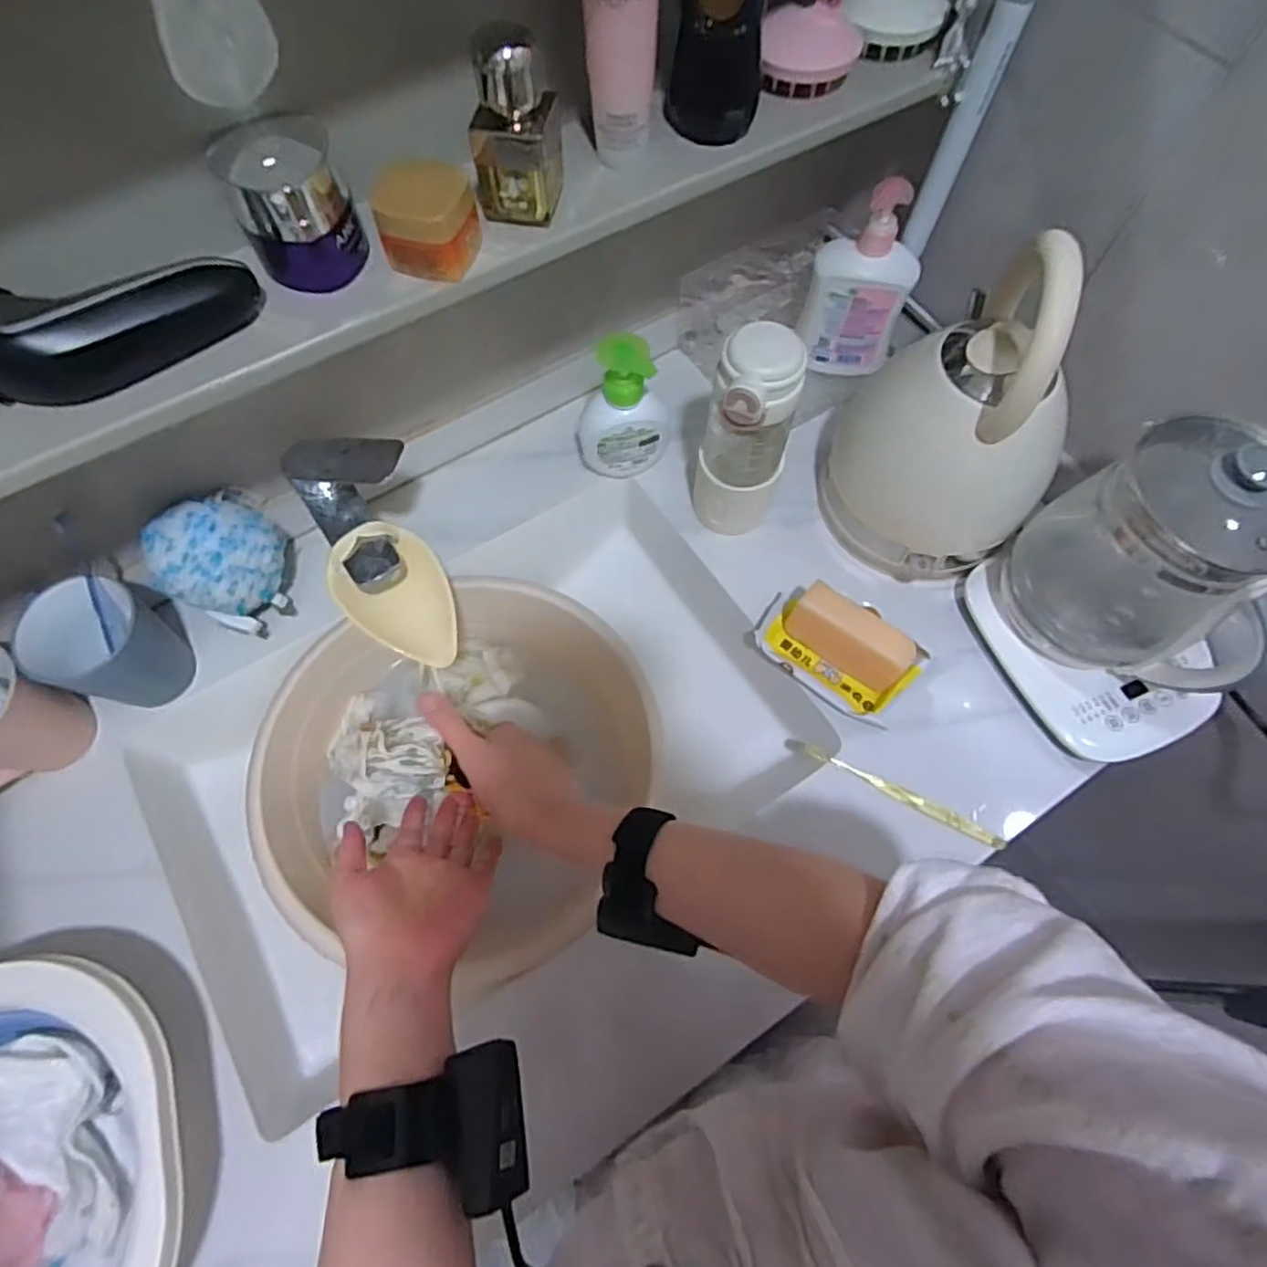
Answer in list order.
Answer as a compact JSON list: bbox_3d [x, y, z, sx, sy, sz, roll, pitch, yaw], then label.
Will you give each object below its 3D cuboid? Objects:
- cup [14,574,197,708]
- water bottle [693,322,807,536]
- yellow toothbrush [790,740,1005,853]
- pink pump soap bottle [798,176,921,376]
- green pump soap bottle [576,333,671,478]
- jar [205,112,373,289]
[{"bbox_3d":[-0.428,0.012,0.580,0.076,0.100,0.095,33,71,13],"label":"cup"},{"bbox_3d":[0.095,-0.161,0.601,0.074,0.201,0.062,12,67,5],"label":"water bottle"},{"bbox_3d":[0.221,0.135,0.593,0.187,0.019,0.015,25,69,10],"label":"yellow toothbrush"},{"bbox_3d":[0.217,-0.329,0.663,0.093,0.174,0.047,-3,67,-2],"label":"pink pump soap bottle"},{"bbox_3d":[-0.010,-0.204,0.642,0.088,0.155,0.045,-5,67,-2],"label":"green pump soap bottle"},{"bbox_3d":[-0.202,-0.254,0.416,0.064,0.062,0.065,0,67,0],"label":"jar"}]

